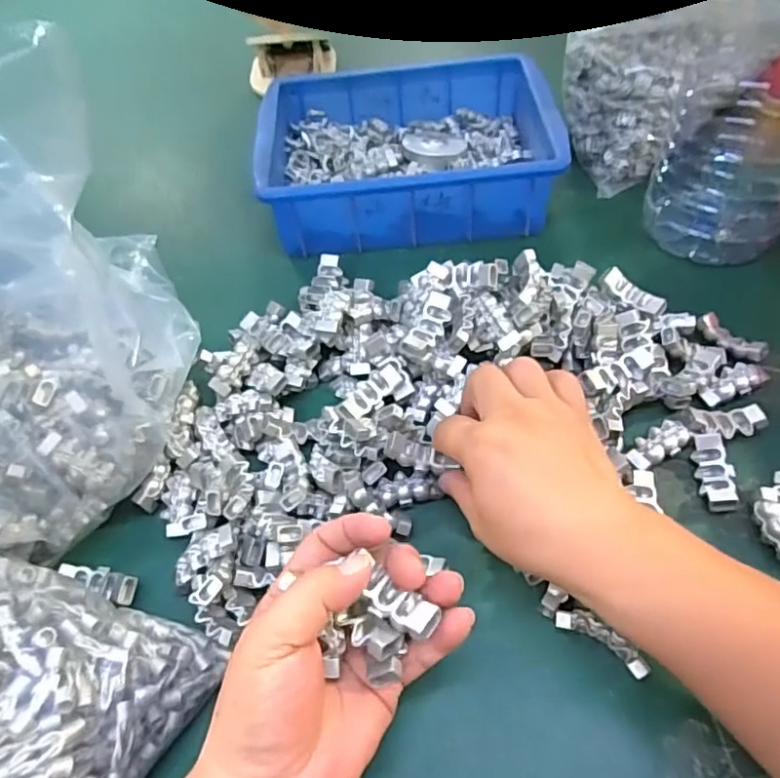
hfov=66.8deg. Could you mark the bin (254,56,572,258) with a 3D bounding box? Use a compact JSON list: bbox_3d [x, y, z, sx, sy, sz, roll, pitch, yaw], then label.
[{"bbox_3d":[0.014,-0.210,0.518,0.242,0.059,0.176,-4,54,1],"label":"bin"}]

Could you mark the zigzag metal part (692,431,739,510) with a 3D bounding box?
[{"bbox_3d":[0.194,0.049,0.352,0.017,0.014,0.045,-1,54,3],"label":"zigzag metal part"}]

